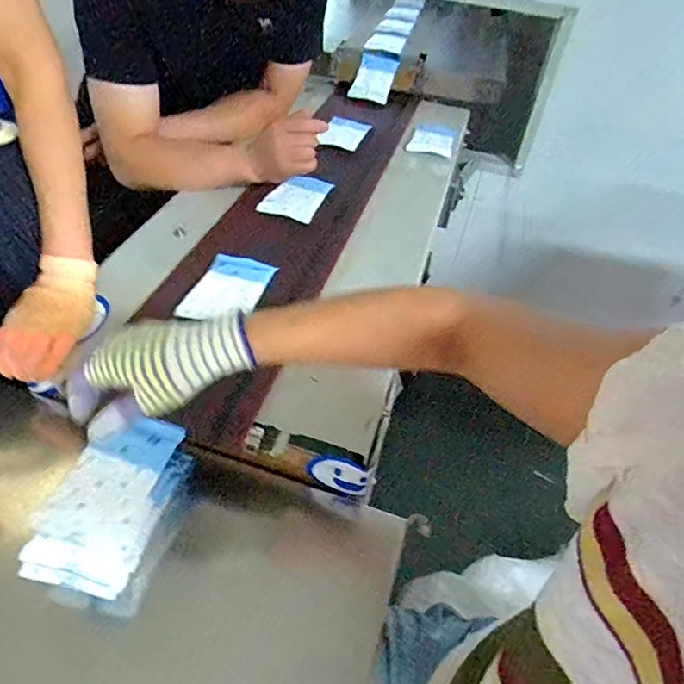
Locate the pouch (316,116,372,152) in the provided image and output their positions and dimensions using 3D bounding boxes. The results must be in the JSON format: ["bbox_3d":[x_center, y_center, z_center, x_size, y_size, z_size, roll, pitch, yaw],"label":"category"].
[{"bbox_3d":[0.009,-0.418,0.996,0.076,0.025,0.136,15,47,7],"label":"pouch"}]

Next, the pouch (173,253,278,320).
[{"bbox_3d":[-0.145,-0.069,0.645,0.087,0.011,0.127,17,48,9],"label":"pouch"}]

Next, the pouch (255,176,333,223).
[{"bbox_3d":[-0.072,-0.237,0.822,0.094,0.015,0.124,23,49,14],"label":"pouch"}]

